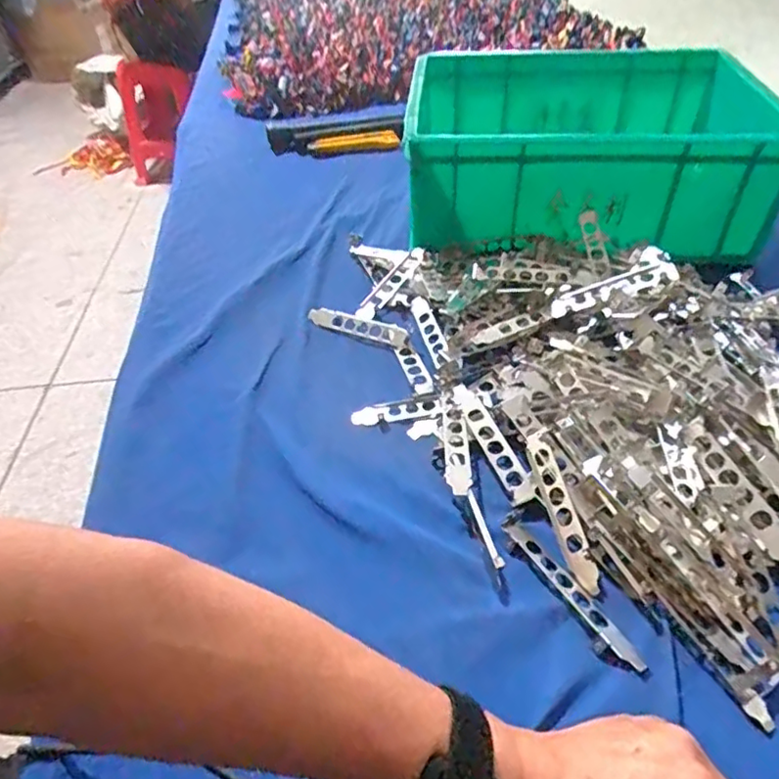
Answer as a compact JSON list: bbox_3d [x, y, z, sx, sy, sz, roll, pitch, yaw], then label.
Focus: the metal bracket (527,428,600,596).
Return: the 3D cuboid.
[{"bbox_3d":[0.123,0.085,0.425,0.016,0.012,0.120,-11,59,-5],"label":"metal bracket"}]

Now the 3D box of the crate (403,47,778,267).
[{"bbox_3d":[0.238,-0.308,0.741,0.402,0.136,0.307,2,43,5],"label":"crate"}]

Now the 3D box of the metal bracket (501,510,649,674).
[{"bbox_3d":[0.117,0.131,0.392,0.021,0.010,0.124,-23,47,-20],"label":"metal bracket"}]

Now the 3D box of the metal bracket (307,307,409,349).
[{"bbox_3d":[-0.032,-0.066,0.613,0.120,0.009,0.025,20,48,22],"label":"metal bracket"}]

